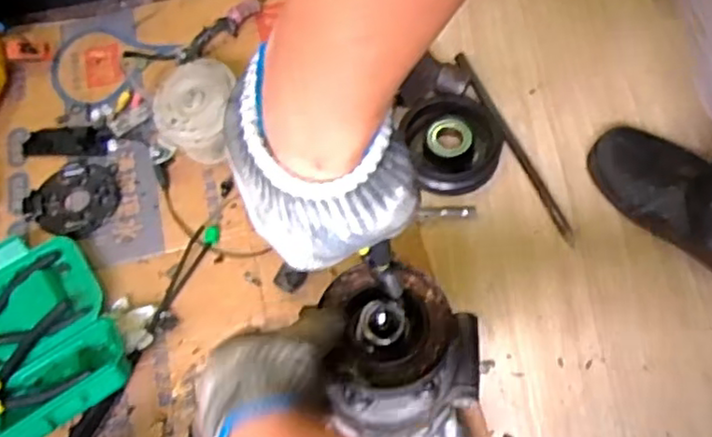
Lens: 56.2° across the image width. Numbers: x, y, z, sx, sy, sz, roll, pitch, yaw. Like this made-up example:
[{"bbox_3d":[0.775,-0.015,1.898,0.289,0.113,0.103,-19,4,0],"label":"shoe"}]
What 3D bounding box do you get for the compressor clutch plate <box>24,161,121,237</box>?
[{"bbox_3d":[-0.307,-0.025,0.736,0.087,0.013,0.095,-1,62,2],"label":"compressor clutch plate"}]

